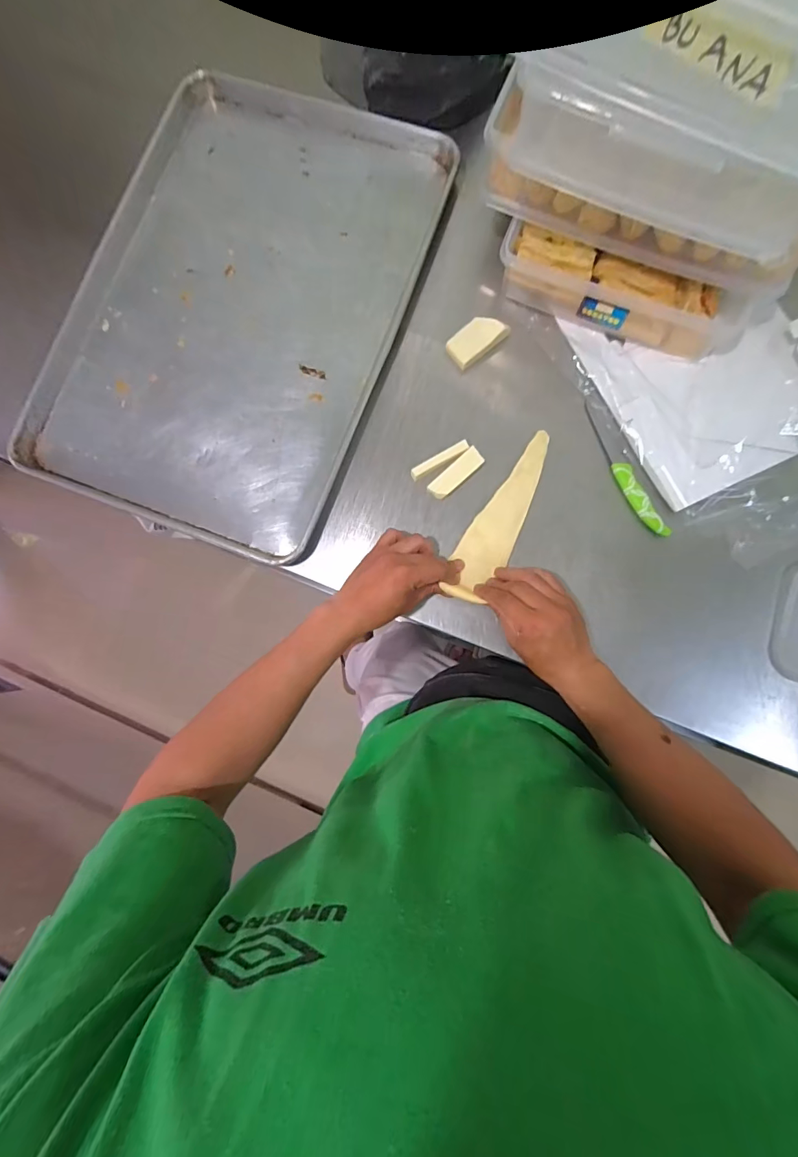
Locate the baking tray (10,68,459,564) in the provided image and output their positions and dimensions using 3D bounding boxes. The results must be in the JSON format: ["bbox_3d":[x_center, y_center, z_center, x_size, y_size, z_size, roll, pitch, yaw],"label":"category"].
[{"bbox_3d":[-0.210,-0.371,0.580,0.421,0.028,0.625,19,86,6],"label":"baking tray"}]

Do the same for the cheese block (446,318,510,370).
[{"bbox_3d":[0.099,-0.302,0.561,0.072,0.017,0.042,-41,83,-1],"label":"cheese block"}]

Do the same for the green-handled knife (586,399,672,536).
[{"bbox_3d":[0.271,-0.135,0.530,0.027,0.015,0.185,-21,83,2],"label":"green-handled knife"}]

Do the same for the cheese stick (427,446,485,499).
[{"bbox_3d":[0.071,-0.128,0.545,0.076,0.012,0.025,-43,83,-1],"label":"cheese stick"}]

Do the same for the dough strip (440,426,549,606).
[{"bbox_3d":[0.125,-0.075,0.533,0.058,0.020,0.229,29,80,6],"label":"dough strip"}]

